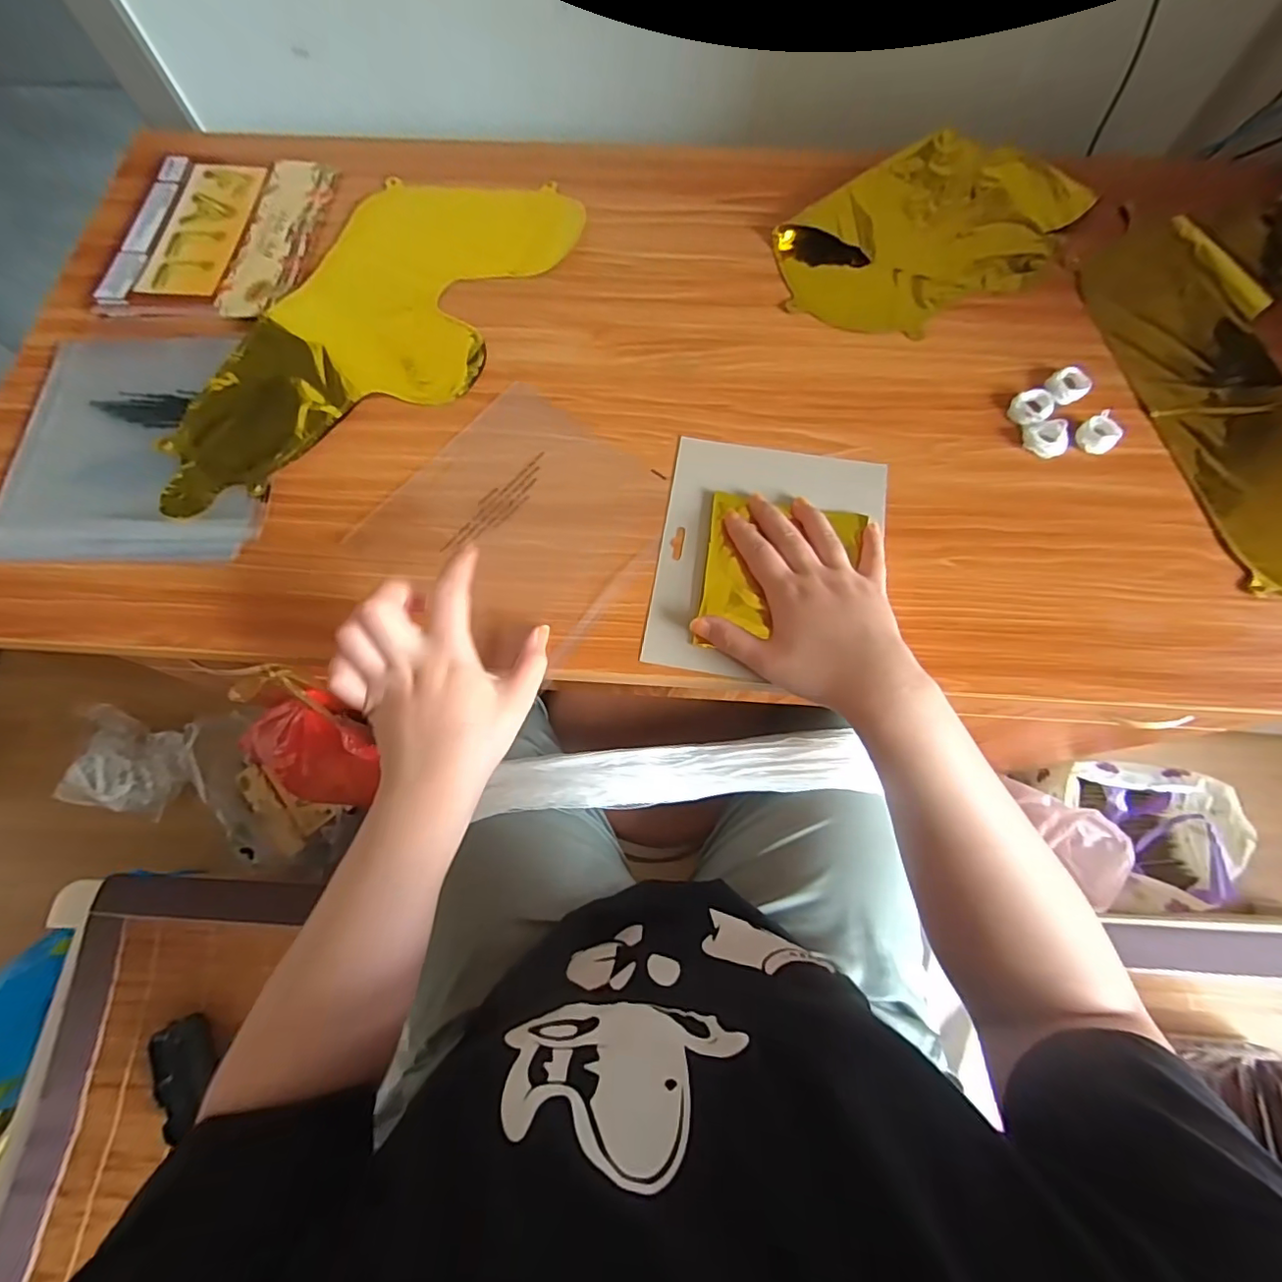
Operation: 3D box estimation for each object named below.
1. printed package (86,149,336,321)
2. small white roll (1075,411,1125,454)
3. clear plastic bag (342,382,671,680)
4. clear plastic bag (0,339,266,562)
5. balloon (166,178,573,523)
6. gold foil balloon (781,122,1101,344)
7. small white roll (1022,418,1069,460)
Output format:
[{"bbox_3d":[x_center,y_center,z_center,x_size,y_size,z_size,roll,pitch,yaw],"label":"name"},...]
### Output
[{"bbox_3d":[-0.388,-0.374,0.516,0.170,0.009,0.197,5,72,2],"label":"printed package"},{"bbox_3d":[0.359,-0.162,0.439,0.035,0.012,0.029,-30,74,-9],"label":"small white roll"},{"bbox_3d":[-0.090,-0.092,0.426,0.187,0.010,0.187,35,76,11],"label":"clear plastic bag"},{"bbox_3d":[-0.394,-0.156,0.443,0.202,0.006,0.201,1,72,1],"label":"clear plastic bag"},{"bbox_3d":[-0.231,-0.270,0.480,0.198,0.009,0.411,29,75,9],"label":"balloon"},{"bbox_3d":[0.257,-0.370,0.514,0.270,0.025,0.168,-36,75,-10],"label":"gold foil balloon"},{"bbox_3d":[0.318,-0.159,0.439,0.028,0.012,0.030,0,72,0],"label":"small white roll"}]

